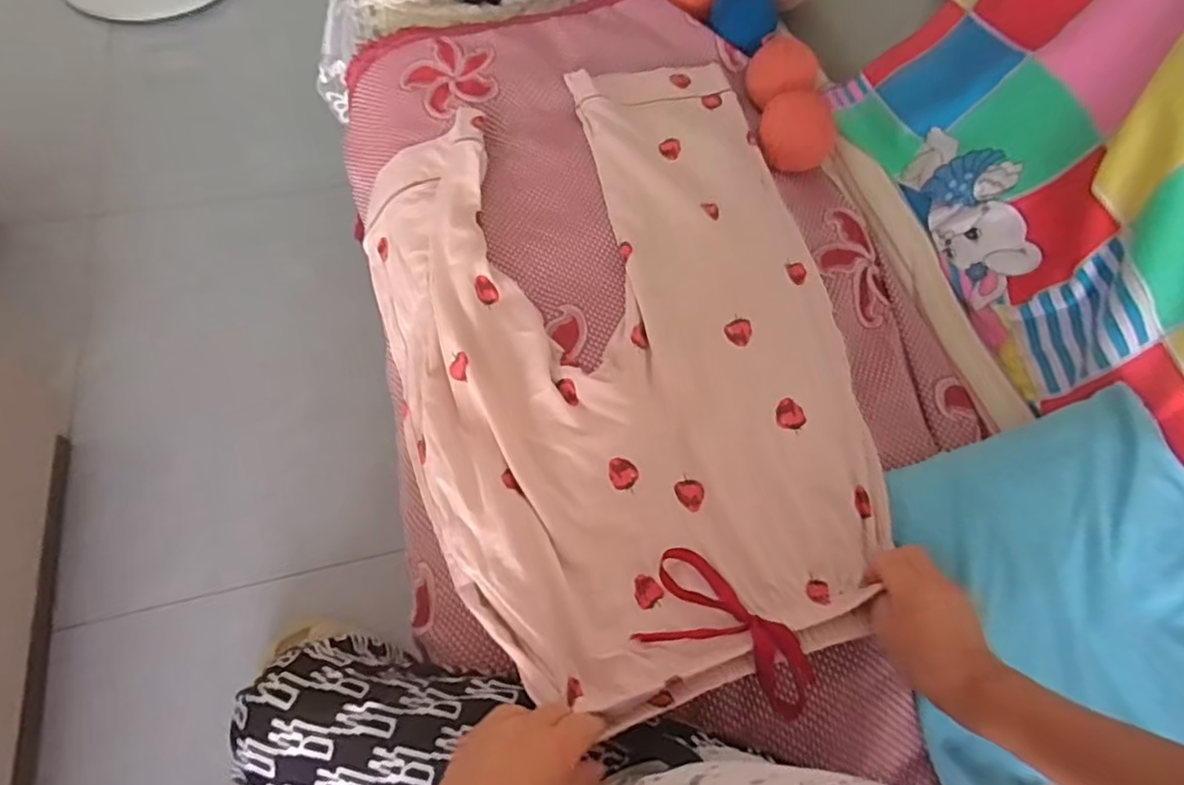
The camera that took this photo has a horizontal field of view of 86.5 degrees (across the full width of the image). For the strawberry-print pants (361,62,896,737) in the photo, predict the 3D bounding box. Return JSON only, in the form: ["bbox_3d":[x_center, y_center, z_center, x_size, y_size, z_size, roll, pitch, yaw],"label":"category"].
[{"bbox_3d":[0.042,-0.069,0.651,0.472,0.071,0.677,-17,64,-10],"label":"strawberry-print pants"}]

